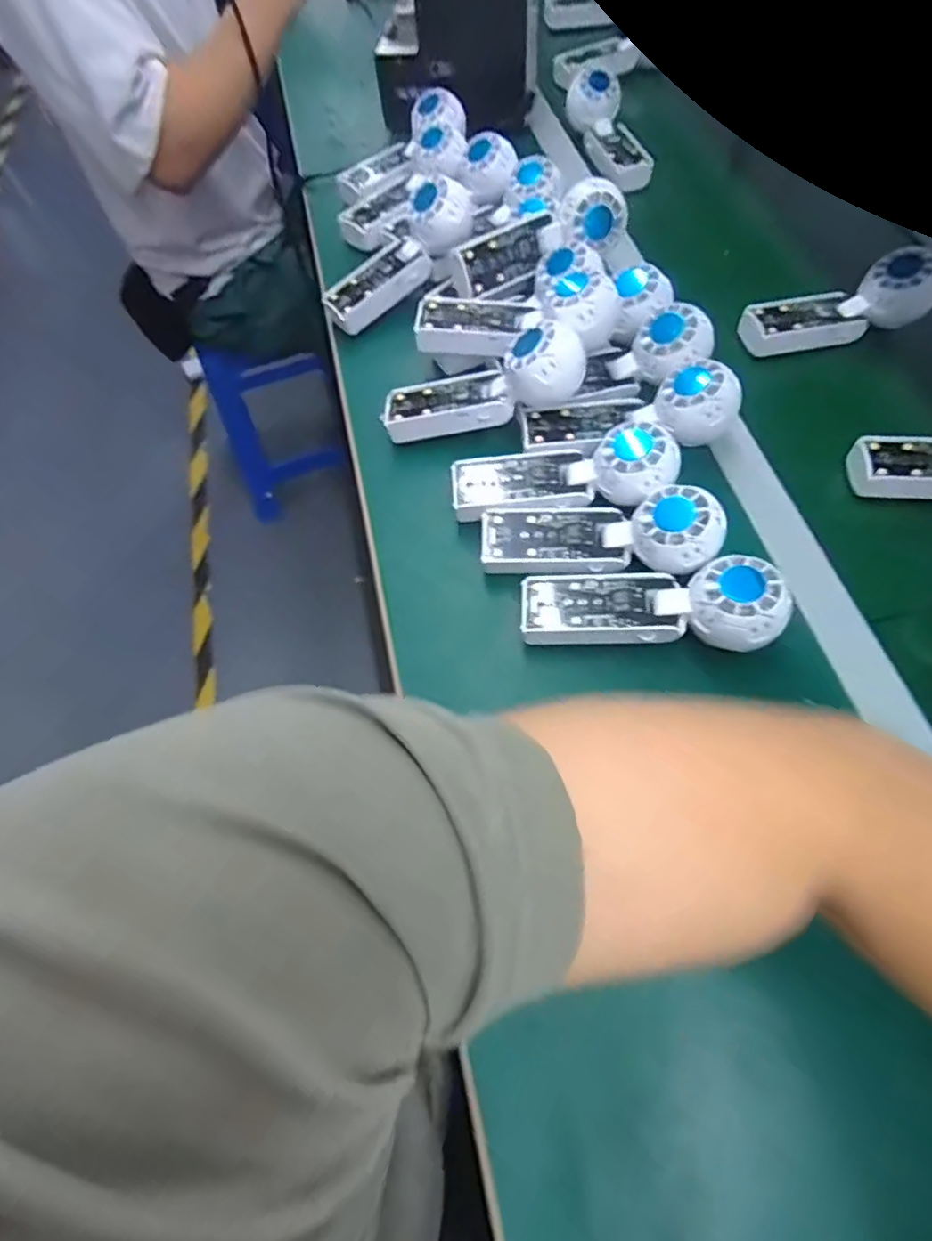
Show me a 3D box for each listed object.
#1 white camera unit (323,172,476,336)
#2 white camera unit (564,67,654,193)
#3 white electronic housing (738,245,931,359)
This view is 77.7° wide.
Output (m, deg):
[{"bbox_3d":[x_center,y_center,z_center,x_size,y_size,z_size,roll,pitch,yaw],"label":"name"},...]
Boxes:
[{"bbox_3d":[-0.066,-0.358,0.570,0.170,0.050,0.053,-40,67,11],"label":"white camera unit"},{"bbox_3d":[0.171,-0.572,0.687,0.062,0.071,0.165,-18,65,-5],"label":"white camera unit"},{"bbox_3d":[0.341,-0.293,0.530,0.169,0.055,0.057,-11,64,-2],"label":"white electronic housing"}]

